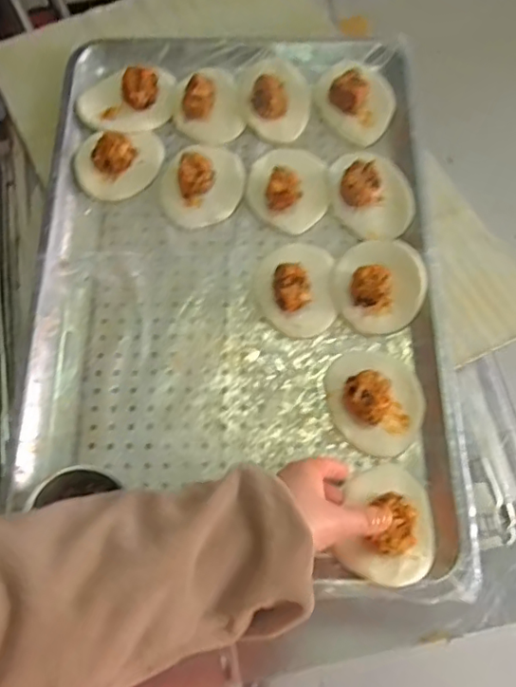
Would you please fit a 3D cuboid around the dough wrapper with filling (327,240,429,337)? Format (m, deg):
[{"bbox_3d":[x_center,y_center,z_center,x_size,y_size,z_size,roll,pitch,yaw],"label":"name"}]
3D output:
[{"bbox_3d":[0.116,-0.060,0.531,0.085,0.032,0.092,0,69,1],"label":"dough wrapper with filling"}]

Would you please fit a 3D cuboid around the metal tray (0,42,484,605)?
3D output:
[{"bbox_3d":[-0.022,-0.067,0.543,0.395,0.034,0.579,-2,69,1],"label":"metal tray"}]

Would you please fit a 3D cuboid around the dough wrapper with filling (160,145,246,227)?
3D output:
[{"bbox_3d":[-0.058,-0.169,0.575,0.085,0.031,0.087,0,69,1],"label":"dough wrapper with filling"}]

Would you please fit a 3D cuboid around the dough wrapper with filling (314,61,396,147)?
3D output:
[{"bbox_3d":[0.106,-0.270,0.606,0.078,0.036,0.097,-43,74,-13],"label":"dough wrapper with filling"}]

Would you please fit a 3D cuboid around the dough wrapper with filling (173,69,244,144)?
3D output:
[{"bbox_3d":[-0.057,-0.266,0.609,0.074,0.036,0.088,-11,70,-3],"label":"dough wrapper with filling"}]

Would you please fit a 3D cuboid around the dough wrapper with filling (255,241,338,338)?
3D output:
[{"bbox_3d":[0.037,-0.059,0.534,0.074,0.031,0.097,0,69,1],"label":"dough wrapper with filling"}]

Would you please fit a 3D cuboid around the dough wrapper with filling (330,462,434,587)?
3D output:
[{"bbox_3d":[0.108,0.146,0.457,0.074,0.030,0.094,9,70,4],"label":"dough wrapper with filling"}]

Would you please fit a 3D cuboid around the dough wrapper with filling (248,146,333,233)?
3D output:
[{"bbox_3d":[0.032,-0.166,0.571,0.079,0.034,0.097,-3,69,0],"label":"dough wrapper with filling"}]

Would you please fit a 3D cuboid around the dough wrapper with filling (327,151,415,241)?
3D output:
[{"bbox_3d":[0.116,-0.157,0.570,0.078,0.034,0.093,-2,69,0],"label":"dough wrapper with filling"}]

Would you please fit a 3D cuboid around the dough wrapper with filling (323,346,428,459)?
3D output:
[{"bbox_3d":[0.107,0.048,0.495,0.082,0.031,0.098,-4,69,0],"label":"dough wrapper with filling"}]

